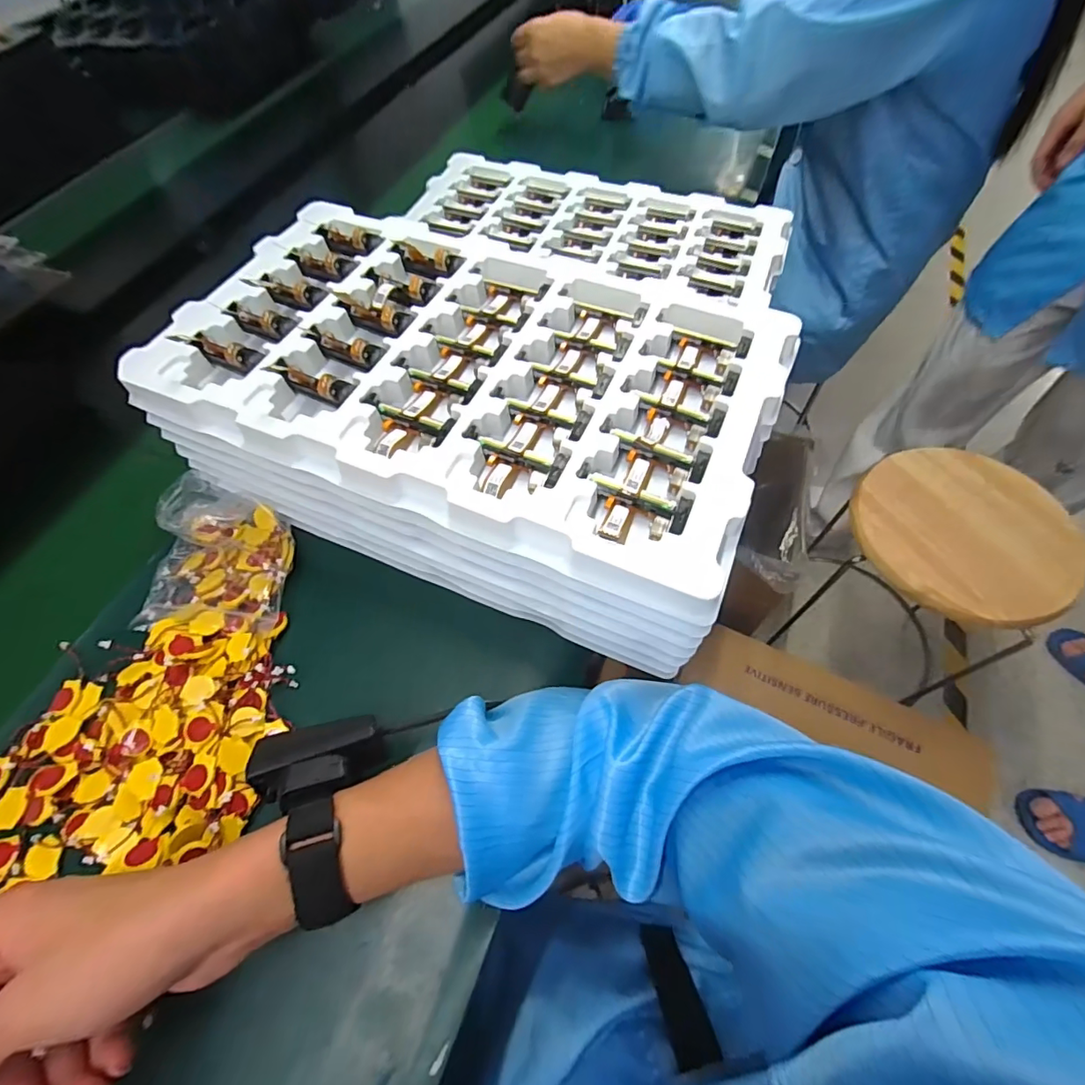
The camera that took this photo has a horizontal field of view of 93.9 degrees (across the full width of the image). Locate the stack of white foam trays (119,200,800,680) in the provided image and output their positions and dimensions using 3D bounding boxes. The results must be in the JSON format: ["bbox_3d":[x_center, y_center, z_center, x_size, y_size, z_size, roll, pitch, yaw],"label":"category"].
[{"bbox_3d":[-0.056,-0.104,0.396,0.420,0.120,0.244,19,63,14],"label":"stack of white foam trays"}]

